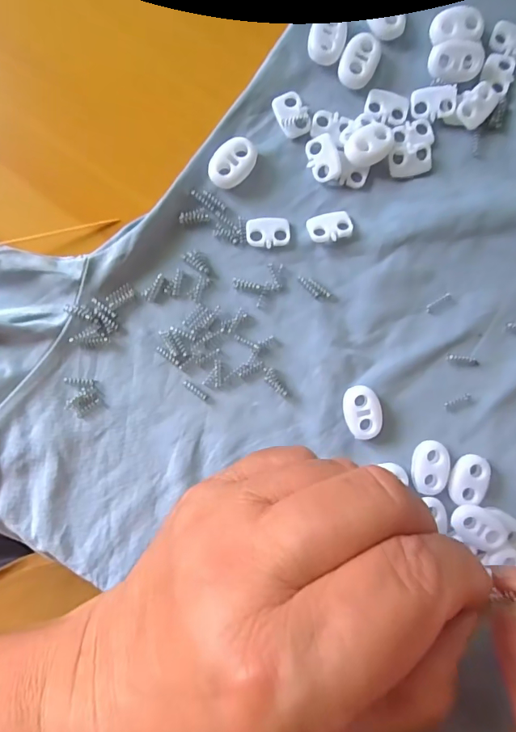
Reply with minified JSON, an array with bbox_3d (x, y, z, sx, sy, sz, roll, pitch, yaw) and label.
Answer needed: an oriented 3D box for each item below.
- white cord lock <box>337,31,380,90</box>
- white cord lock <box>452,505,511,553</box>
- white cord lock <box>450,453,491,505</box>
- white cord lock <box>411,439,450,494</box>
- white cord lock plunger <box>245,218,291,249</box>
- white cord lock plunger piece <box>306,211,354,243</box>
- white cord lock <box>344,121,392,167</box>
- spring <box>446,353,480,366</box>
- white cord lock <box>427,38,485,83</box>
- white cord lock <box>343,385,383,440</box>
[{"bbox_3d":[0.043,-0.129,0.193,0.015,0.005,0.022,21,89,-2],"label":"white cord lock"},{"bbox_3d":[0.090,0.066,0.187,0.022,0.010,0.014,29,89,-2],"label":"white cord lock"},{"bbox_3d":[0.089,0.048,0.192,0.016,0.005,0.021,8,89,-3],"label":"white cord lock"},{"bbox_3d":[0.073,0.043,0.192,0.015,0.005,0.021,11,89,-3],"label":"white cord lock"},{"bbox_3d":[0.004,-0.056,0.192,0.018,0.004,0.013,-3,90,-3],"label":"white cord lock plunger"},{"bbox_3d":[0.031,-0.059,0.193,0.019,0.005,0.012,-16,91,-3],"label":"white cord lock plunger piece"},{"bbox_3d":[0.046,-0.093,0.191,0.022,0.007,0.015,-32,91,-2],"label":"white cord lock"},{"bbox_3d":[0.088,-0.003,0.196,0.015,0.004,0.004,11,89,-3],"label":"spring"},{"bbox_3d":[0.083,-0.129,0.193,0.022,0.005,0.015,-2,102,-3],"label":"white cord lock"},{"bbox_3d":[0.044,0.019,0.192,0.015,0.005,0.022,-9,90,-3],"label":"white cord lock"}]

